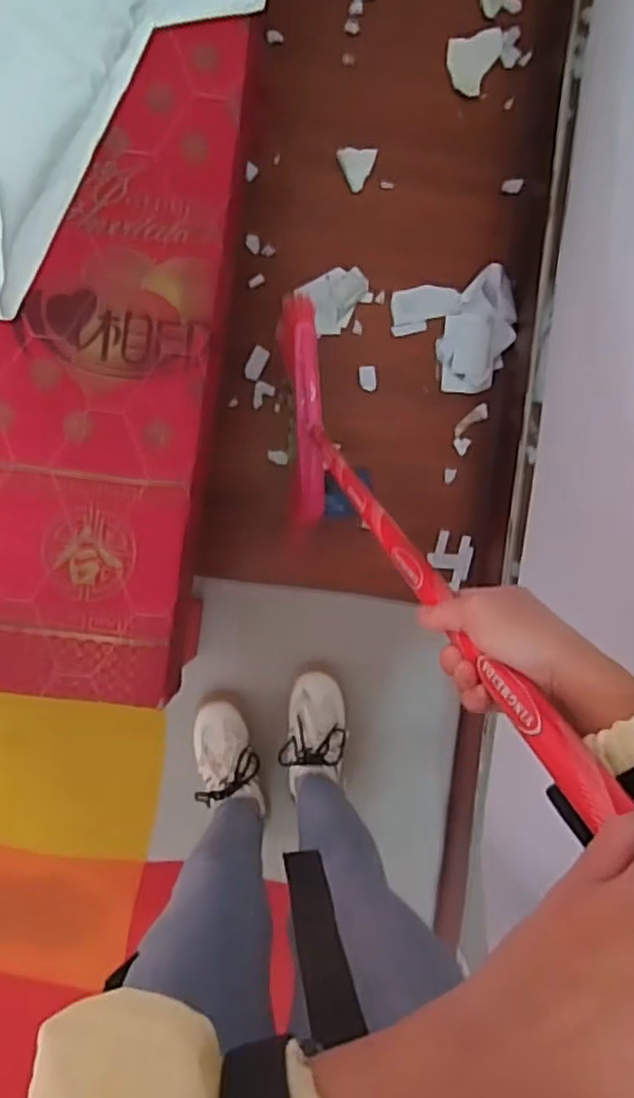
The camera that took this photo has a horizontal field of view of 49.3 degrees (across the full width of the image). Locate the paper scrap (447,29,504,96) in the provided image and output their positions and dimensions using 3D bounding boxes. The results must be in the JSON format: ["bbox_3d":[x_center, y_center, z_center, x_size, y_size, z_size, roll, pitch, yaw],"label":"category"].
[{"bbox_3d":[0.264,-0.845,1.184,0.081,0.011,0.121,26,88,-2],"label":"paper scrap"}]

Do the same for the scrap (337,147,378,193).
[{"bbox_3d":[0.067,-0.647,1.177,0.066,0.005,0.076,4,91,-8],"label":"scrap"}]

